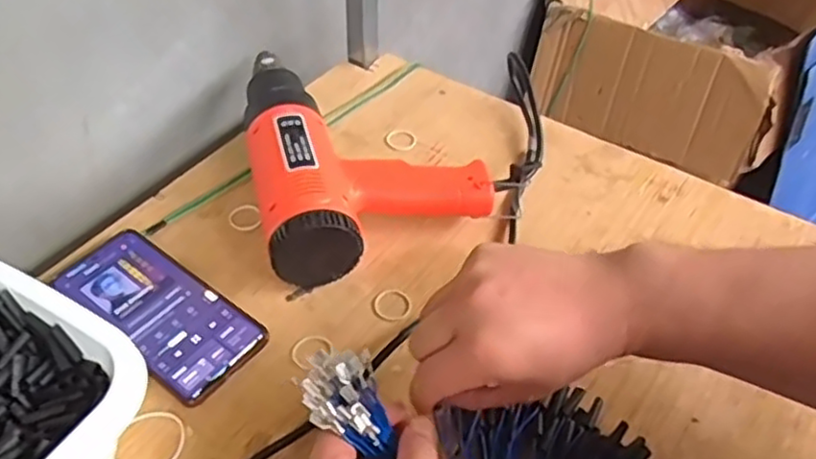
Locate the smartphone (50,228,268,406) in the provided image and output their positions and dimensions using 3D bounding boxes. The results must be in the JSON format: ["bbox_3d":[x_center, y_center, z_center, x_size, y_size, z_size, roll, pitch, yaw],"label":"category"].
[{"bbox_3d":[-0.186,0.059,0.523,0.162,0.016,0.076,30,52,25],"label":"smartphone"}]

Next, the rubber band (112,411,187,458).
[{"bbox_3d":[-0.166,0.139,0.453,0.040,0.005,0.046,9,46,8],"label":"rubber band"}]

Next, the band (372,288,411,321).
[{"bbox_3d":[-0.013,0.057,0.538,0.028,0.004,0.030,1,46,-1],"label":"band"}]

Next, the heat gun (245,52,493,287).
[{"bbox_3d":[-0.045,-0.079,0.621,0.185,0.072,0.268,-10,47,-11],"label":"heat gun"}]

